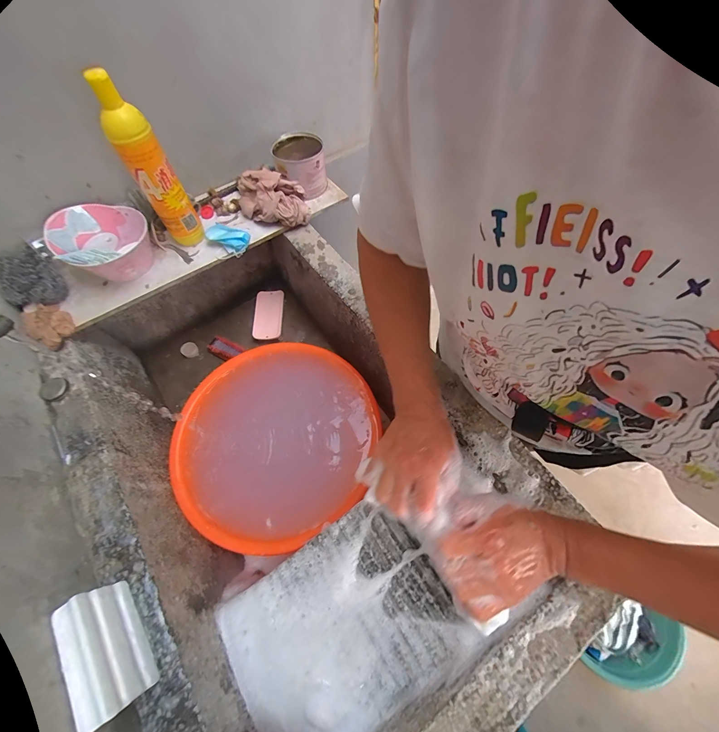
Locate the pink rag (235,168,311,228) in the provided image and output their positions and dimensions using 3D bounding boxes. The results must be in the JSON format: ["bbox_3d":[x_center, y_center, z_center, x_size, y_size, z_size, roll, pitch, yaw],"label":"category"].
[{"bbox_3d":[-0.163,-0.310,0.590,0.115,0.089,0.092,-25,65,-9],"label":"pink rag"}]

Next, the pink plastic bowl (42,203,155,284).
[{"bbox_3d":[-0.418,-0.200,0.522,0.133,0.089,0.126,-1,64,3],"label":"pink plastic bowl"}]

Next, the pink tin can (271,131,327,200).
[{"bbox_3d":[-0.116,-0.398,0.622,0.096,0.075,0.109,-18,64,-5],"label":"pink tin can"}]

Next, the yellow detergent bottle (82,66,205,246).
[{"bbox_3d":[-0.322,-0.302,0.480,0.060,0.239,0.075,-34,67,-13],"label":"yellow detergent bottle"}]

